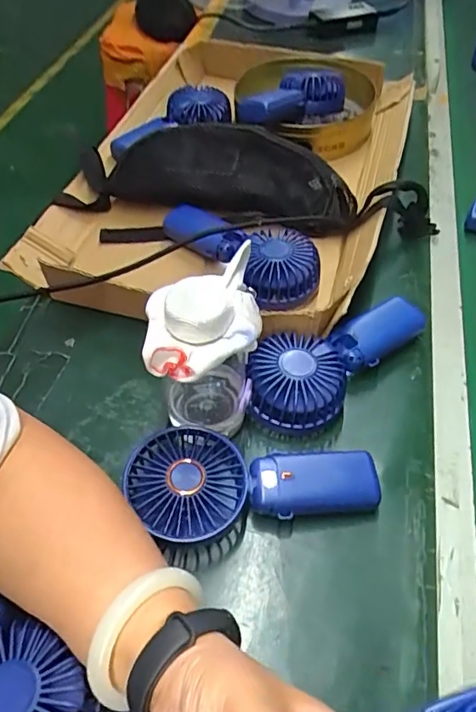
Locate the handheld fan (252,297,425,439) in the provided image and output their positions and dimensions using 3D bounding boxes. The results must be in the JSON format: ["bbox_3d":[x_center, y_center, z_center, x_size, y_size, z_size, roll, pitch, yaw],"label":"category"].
[{"bbox_3d":[0.089,-0.001,0.463,0.181,0.046,0.073,-34,61,-25],"label":"handheld fan"}]

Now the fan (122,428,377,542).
[{"bbox_3d":[0.011,0.090,0.388,0.176,0.044,0.082,-8,53,-8],"label":"fan"}]

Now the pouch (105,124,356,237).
[{"bbox_3d":[-0.010,-0.195,0.578,0.278,0.089,0.077,12,53,7],"label":"pouch"}]

